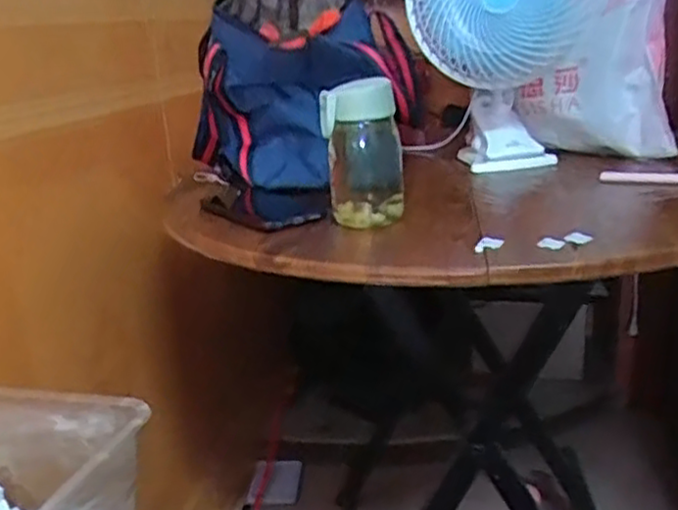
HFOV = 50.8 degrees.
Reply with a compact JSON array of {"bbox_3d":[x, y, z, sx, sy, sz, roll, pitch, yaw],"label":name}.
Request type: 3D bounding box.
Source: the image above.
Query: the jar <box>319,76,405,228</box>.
[{"bbox_3d":[0.023,-0.097,0.677,0.077,0.136,0.062,1,19,2],"label":"jar"}]

